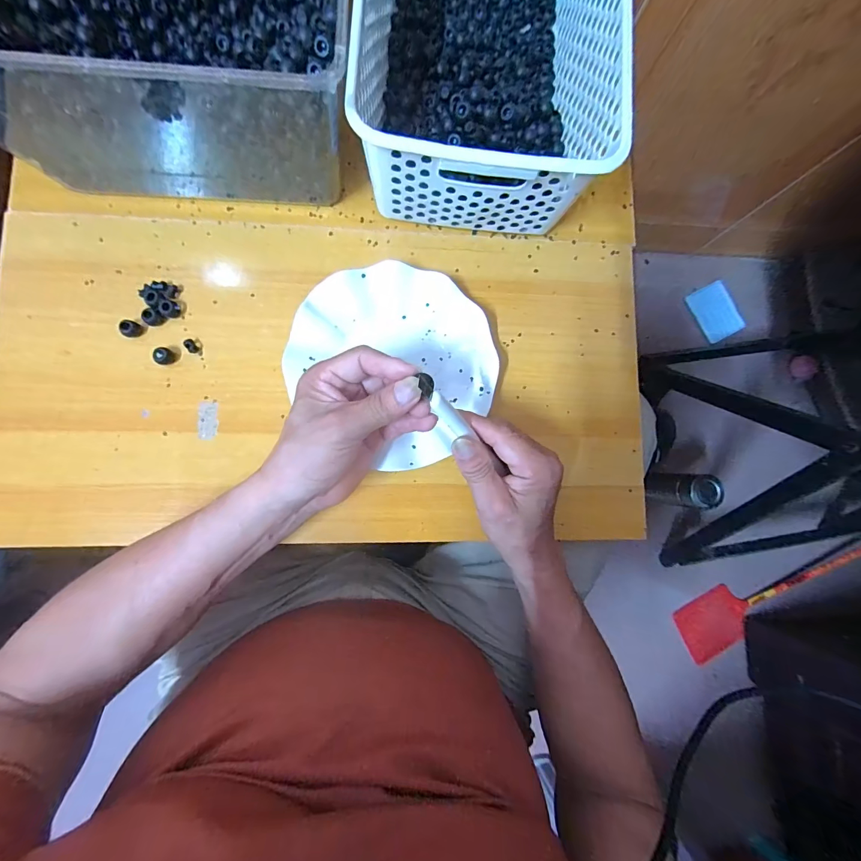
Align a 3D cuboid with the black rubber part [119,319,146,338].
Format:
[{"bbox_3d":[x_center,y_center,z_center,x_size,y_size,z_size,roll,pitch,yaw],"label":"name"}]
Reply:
[{"bbox_3d":[-0.266,-0.090,0.346,0.015,0.009,0.015,0,86,-5],"label":"black rubber part"}]

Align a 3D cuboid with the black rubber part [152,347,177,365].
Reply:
[{"bbox_3d":[-0.237,-0.066,0.346,0.014,0.011,0.015,0,86,-5],"label":"black rubber part"}]

